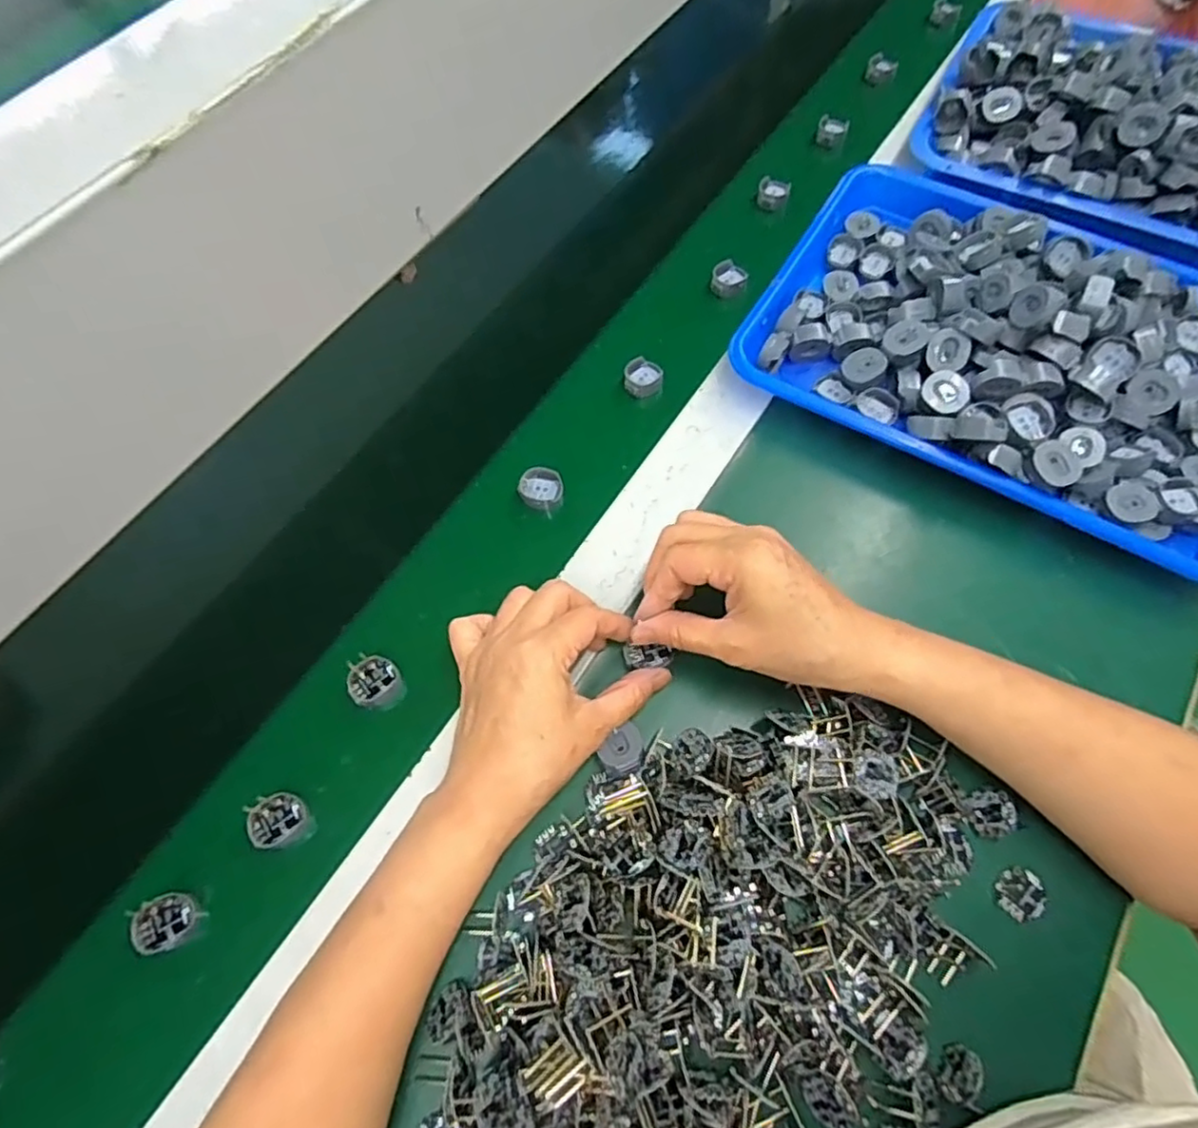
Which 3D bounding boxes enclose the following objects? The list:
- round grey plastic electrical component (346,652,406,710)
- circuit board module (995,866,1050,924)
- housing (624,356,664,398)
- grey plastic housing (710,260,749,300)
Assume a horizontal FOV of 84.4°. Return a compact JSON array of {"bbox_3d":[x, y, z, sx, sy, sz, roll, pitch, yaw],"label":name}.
[{"bbox_3d":[-0.134,0.072,0.401,0.028,0.034,0.029,-1,65,2],"label":"round grey plastic electrical component"},{"bbox_3d":[0.214,0.167,0.333,0.024,0.005,0.023,-23,66,-8],"label":"circuit board module"},{"bbox_3d":[0.033,-0.137,0.490,0.028,0.012,0.030,4,65,4],"label":"housing"},{"bbox_3d":[0.105,-0.228,0.531,0.028,0.012,0.027,-1,65,2],"label":"grey plastic housing"}]

